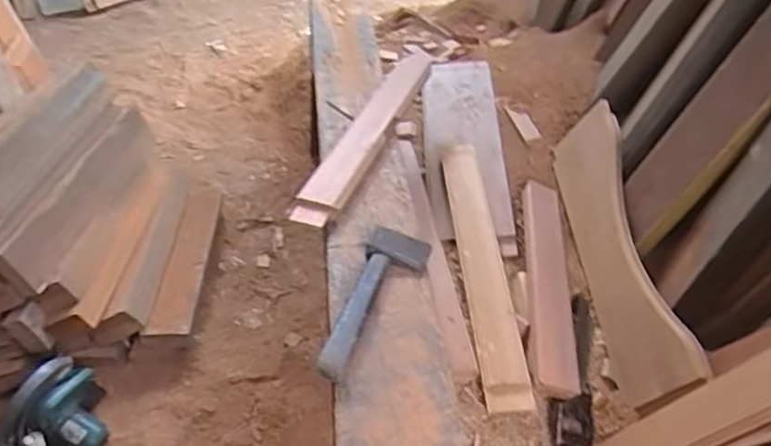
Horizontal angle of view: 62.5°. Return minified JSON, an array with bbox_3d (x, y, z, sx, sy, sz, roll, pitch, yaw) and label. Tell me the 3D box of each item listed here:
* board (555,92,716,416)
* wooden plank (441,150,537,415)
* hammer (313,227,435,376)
[{"bbox_3d":[0.486,0.049,1.329,0.178,0.037,0.646,-28,53,30],"label":"board"},{"bbox_3d":[0.205,0.077,1.387,0.096,0.034,0.699,-4,51,-3],"label":"wooden plank"},{"bbox_3d":[-0.016,0.124,1.047,0.106,0.039,0.331,11,41,15],"label":"hammer"}]

